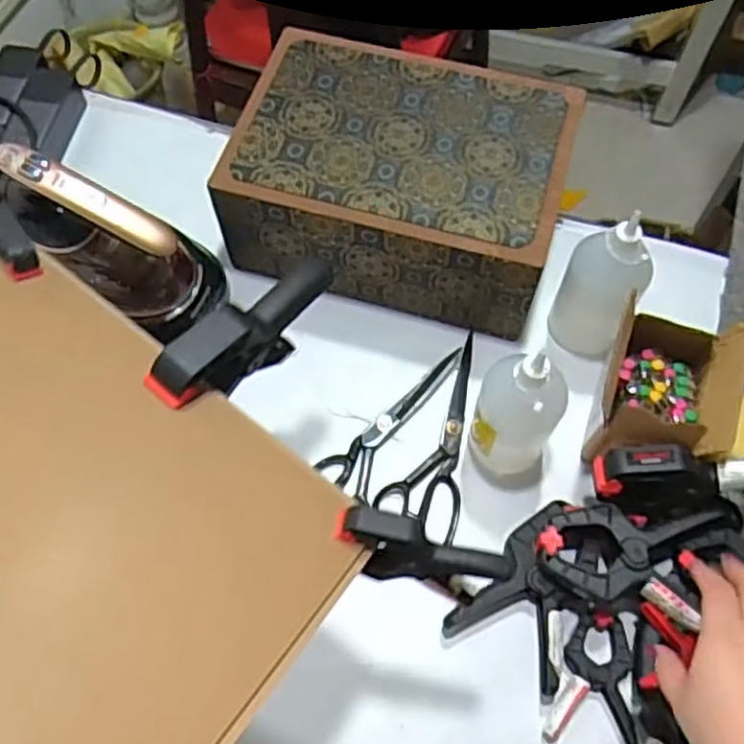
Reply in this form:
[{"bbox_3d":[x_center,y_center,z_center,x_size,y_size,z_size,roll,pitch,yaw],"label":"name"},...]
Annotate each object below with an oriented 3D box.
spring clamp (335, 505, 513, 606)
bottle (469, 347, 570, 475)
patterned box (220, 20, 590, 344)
[{"bbox_3d":[0.027,0.115,0.465,0.108,0.053,0.032,25,65,-15],"label":"spring clamp"},{"bbox_3d":[0.133,0.038,0.683,0.081,0.170,0.066,22,67,11],"label":"bottle"},{"bbox_3d":[0.031,-0.204,0.800,0.323,0.137,0.227,15,66,7],"label":"patterned box"}]

